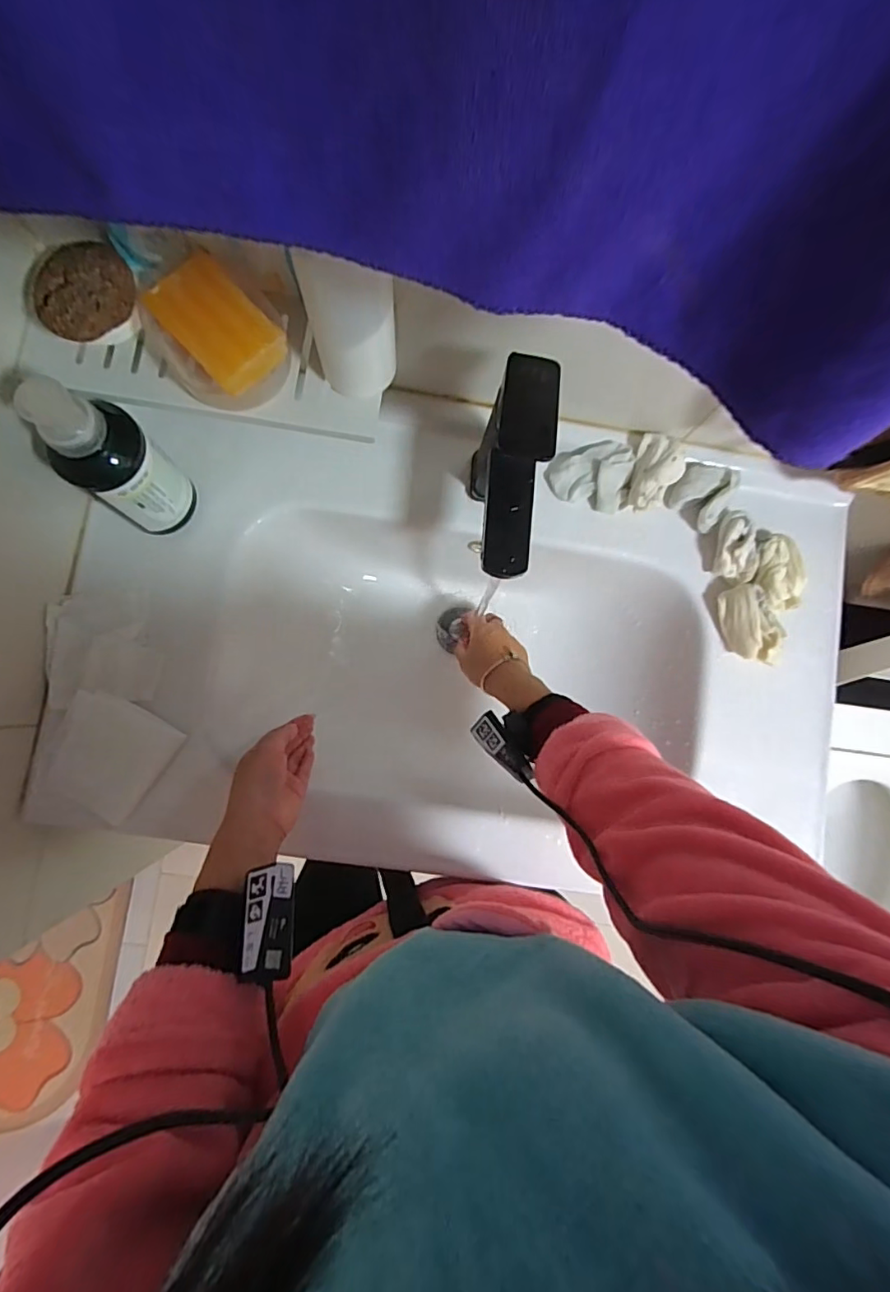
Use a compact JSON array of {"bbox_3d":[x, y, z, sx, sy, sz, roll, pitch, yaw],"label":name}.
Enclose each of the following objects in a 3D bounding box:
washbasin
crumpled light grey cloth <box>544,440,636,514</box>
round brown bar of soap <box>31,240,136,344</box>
[{"bbox_3d":[0.028,-0.025,0.612,0.802,0.176,0.426,1,85,-5],"label":"washbasin"},{"bbox_3d":[0.154,-0.185,0.568,0.083,0.035,0.066,17,83,-3],"label":"crumpled light grey cloth"},{"bbox_3d":[-0.266,-0.262,0.392,0.070,0.019,0.068,0,85,-5],"label":"round brown bar of soap"}]

